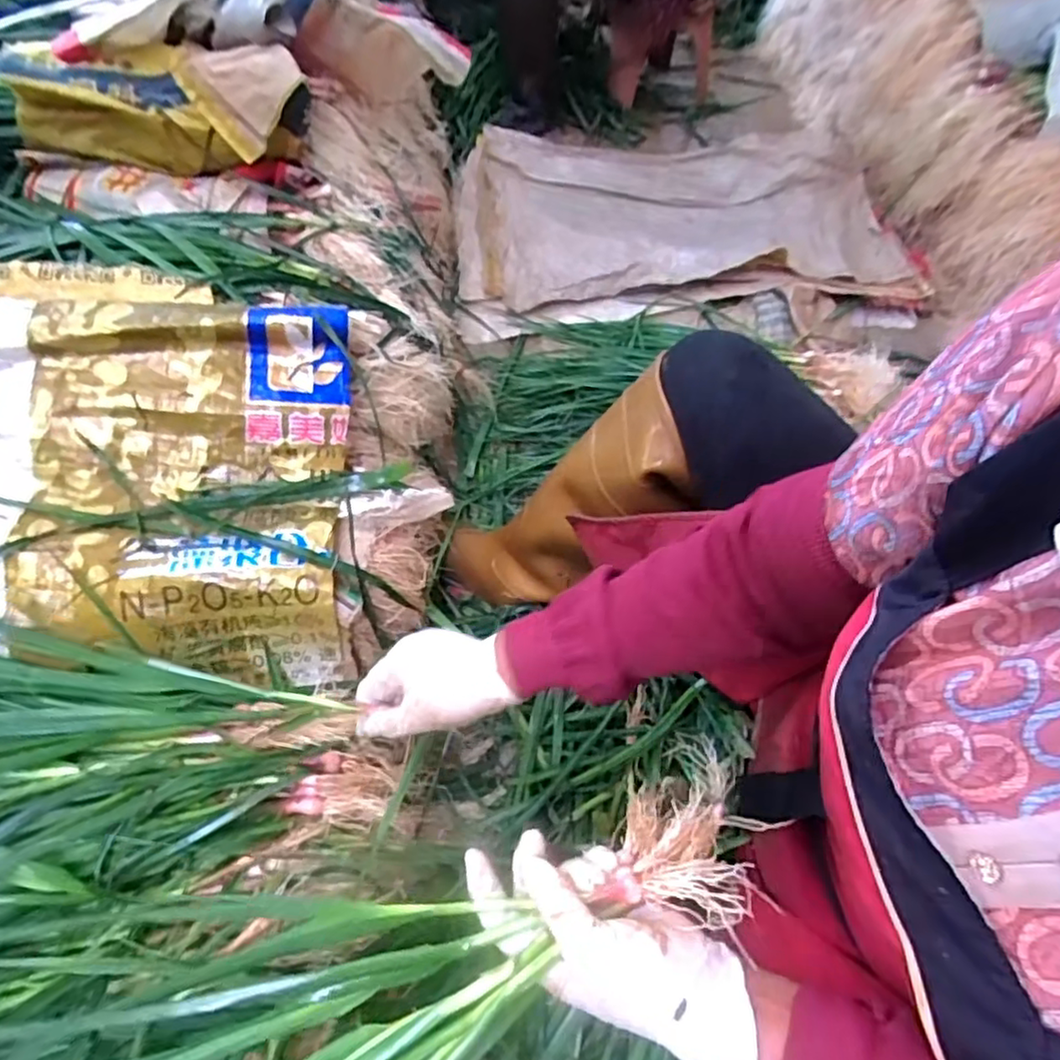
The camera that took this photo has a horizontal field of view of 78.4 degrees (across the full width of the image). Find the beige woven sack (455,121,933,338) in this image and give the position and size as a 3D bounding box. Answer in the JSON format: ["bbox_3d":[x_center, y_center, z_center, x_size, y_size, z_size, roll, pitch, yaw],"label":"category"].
[{"bbox_3d":[0.276,-0.656,1.333,0.868,0.085,0.631,-6,56,-6],"label":"beige woven sack"}]

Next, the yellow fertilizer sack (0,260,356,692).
[{"bbox_3d":[-0.456,-0.073,0.587,0.555,0.198,0.361,-1,56,-3],"label":"yellow fertilizer sack"}]

